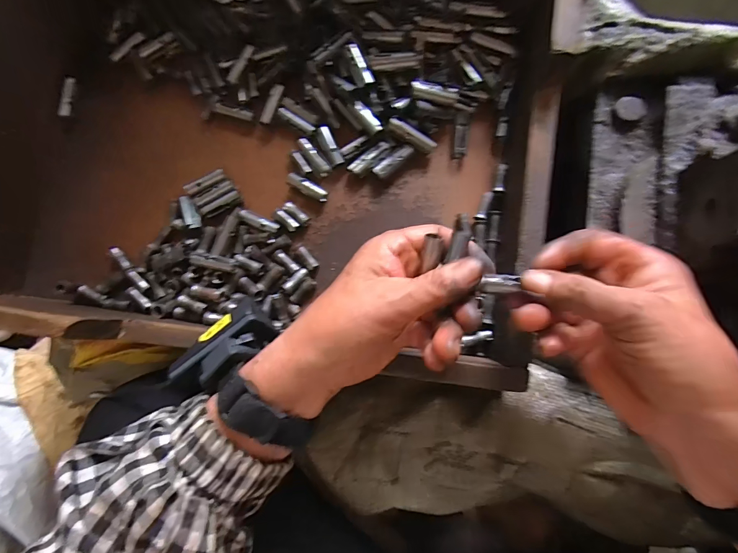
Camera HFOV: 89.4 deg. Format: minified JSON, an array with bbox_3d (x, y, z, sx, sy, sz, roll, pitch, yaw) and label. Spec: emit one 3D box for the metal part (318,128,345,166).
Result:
[{"bbox_3d":[-0.034,-0.115,0.329,0.011,0.008,0.037,-26,83,4],"label":"metal part"}]

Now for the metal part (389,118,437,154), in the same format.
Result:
[{"bbox_3d":[0.037,-0.119,0.317,0.044,0.004,0.010,28,89,-11],"label":"metal part"}]

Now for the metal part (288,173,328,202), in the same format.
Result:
[{"bbox_3d":[-0.054,-0.078,0.329,0.036,0.015,0.011,31,90,8],"label":"metal part"}]

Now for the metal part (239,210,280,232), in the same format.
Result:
[{"bbox_3d":[-0.096,-0.048,0.326,0.037,0.010,0.009,24,89,8],"label":"metal part"}]

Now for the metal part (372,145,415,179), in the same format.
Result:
[{"bbox_3d":[0.021,-0.100,0.321,0.038,0.006,0.011,-41,82,2],"label":"metal part"}]

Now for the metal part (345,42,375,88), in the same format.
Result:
[{"bbox_3d":[-0.009,-0.176,0.308,0.014,0.004,0.039,-24,83,5],"label":"metal part"}]

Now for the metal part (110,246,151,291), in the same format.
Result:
[{"bbox_3d":[-0.215,-0.007,0.333,0.008,0.007,0.051,-45,82,2],"label":"metal part"}]

